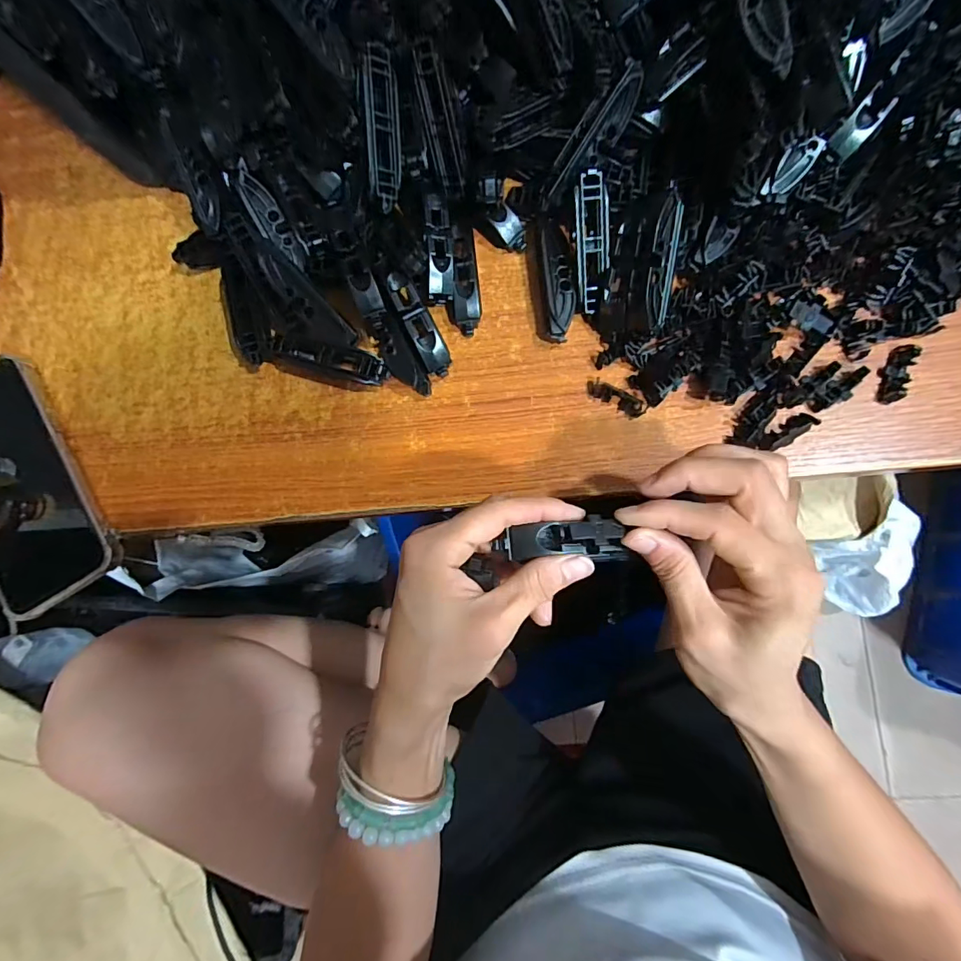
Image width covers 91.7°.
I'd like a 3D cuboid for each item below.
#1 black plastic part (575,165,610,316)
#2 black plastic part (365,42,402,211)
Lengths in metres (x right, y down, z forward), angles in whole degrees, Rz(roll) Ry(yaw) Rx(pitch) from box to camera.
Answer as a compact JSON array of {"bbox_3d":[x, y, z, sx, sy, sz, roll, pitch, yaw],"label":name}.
[{"bbox_3d":[0.066,-0.139,0.276,0.019,0.015,0.072,-1,111,7],"label":"black plastic part"},{"bbox_3d":[-0.053,-0.191,0.256,0.014,0.016,0.077,2,104,7],"label":"black plastic part"}]

